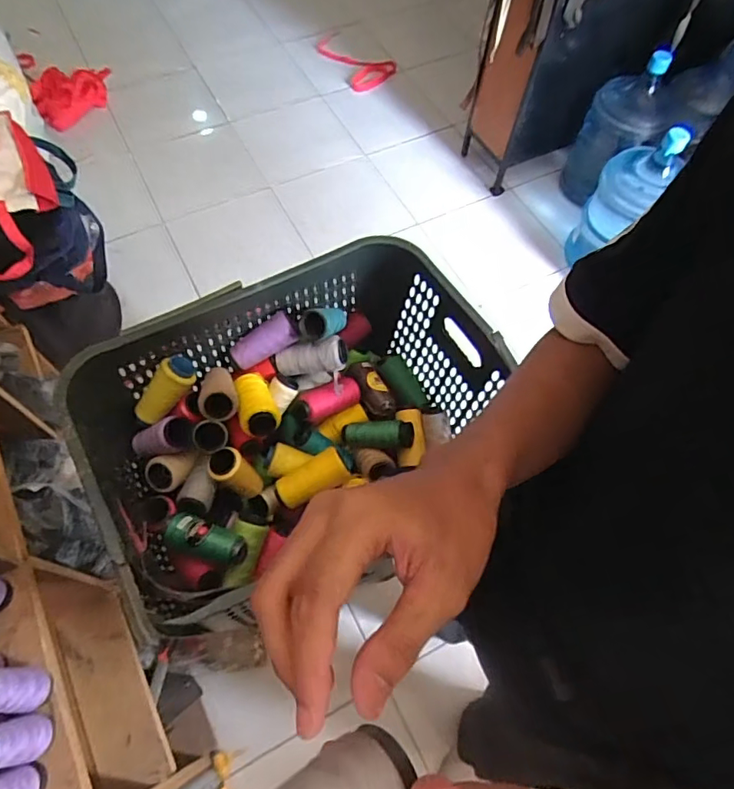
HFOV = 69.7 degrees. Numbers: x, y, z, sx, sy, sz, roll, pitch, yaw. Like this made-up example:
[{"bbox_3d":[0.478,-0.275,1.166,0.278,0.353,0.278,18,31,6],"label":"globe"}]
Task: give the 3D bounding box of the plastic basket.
[{"bbox_3d":[-0.103,0.035,0.797,0.558,0.235,0.361,-33,68,-17],"label":"plastic basket"}]

